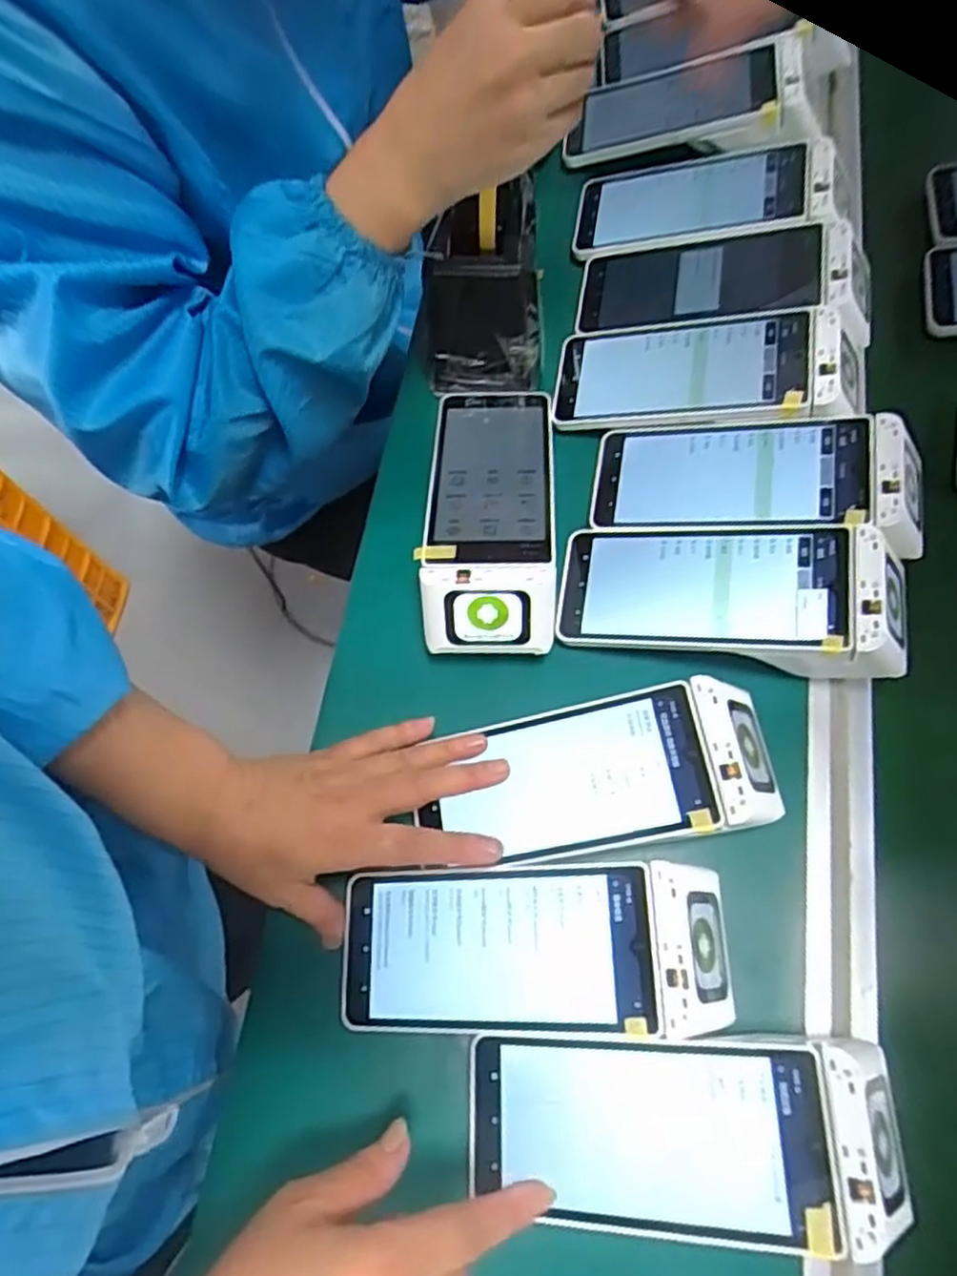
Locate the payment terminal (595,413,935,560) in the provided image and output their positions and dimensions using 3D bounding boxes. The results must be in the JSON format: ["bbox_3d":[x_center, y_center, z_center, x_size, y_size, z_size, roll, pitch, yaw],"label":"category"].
[{"bbox_3d":[0.170,-0.093,0.472,0.195,0.050,0.076,7,69,26],"label":"payment terminal"}]

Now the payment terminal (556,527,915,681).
[{"bbox_3d":[0.149,-0.024,0.453,0.196,0.047,0.081,7,70,24],"label":"payment terminal"}]

